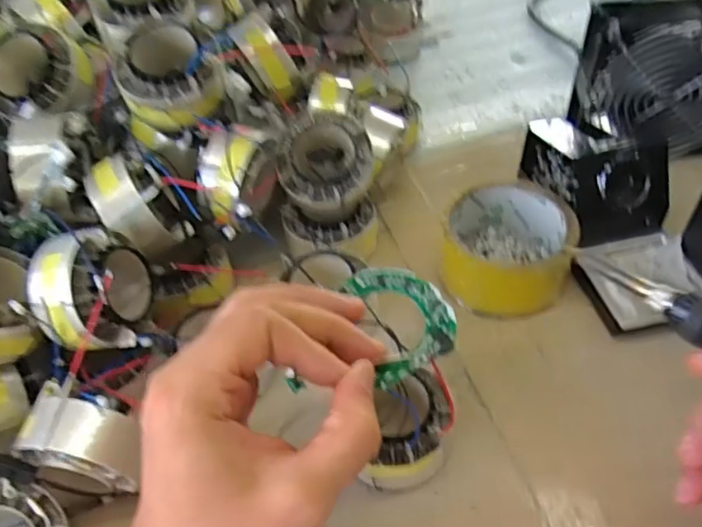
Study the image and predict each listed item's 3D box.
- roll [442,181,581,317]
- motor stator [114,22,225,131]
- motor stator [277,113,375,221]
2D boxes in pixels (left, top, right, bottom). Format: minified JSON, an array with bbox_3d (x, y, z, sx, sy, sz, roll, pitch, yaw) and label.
[{"bbox_3d":[0.105,-0.013,0.421,0.082,0.047,0.094,2,49,9],"label":"roll"},{"bbox_3d":[-0.114,-0.118,0.391,0.060,0.043,0.060,-20,49,-12],"label":"motor stator"},{"bbox_3d":[-0.016,-0.067,0.428,0.064,0.069,0.031,-32,12,-7],"label":"motor stator"}]

